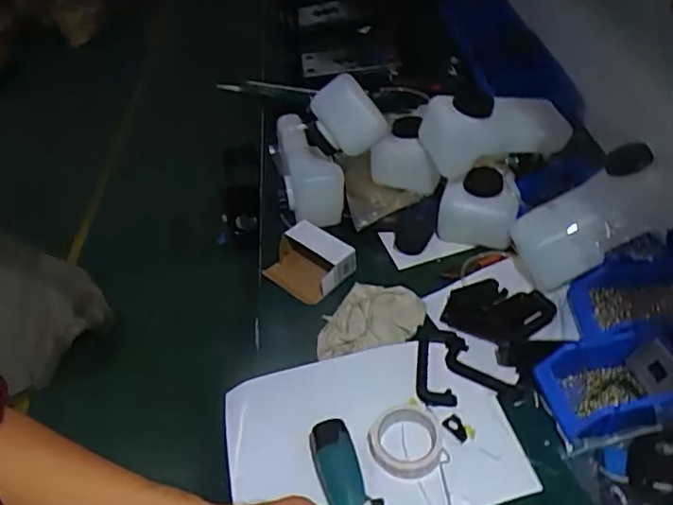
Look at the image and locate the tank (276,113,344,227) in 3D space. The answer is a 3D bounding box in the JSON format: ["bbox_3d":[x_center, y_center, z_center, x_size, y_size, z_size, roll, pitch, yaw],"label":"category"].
[{"bbox_3d":[-0.063,-0.169,1.105,0.106,0.104,0.252,-20,77,-13],"label":"tank"}]

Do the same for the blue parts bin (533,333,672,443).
[{"bbox_3d":[0.382,0.185,0.799,0.181,0.066,0.120,-10,44,-3],"label":"blue parts bin"}]

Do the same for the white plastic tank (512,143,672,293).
[{"bbox_3d":[0.420,-0.055,0.935,0.267,0.103,0.139,-34,43,12],"label":"white plastic tank"}]

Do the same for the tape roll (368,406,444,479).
[{"bbox_3d":[0.095,0.258,0.784,0.099,0.032,0.095,-4,44,4],"label":"tape roll"}]

